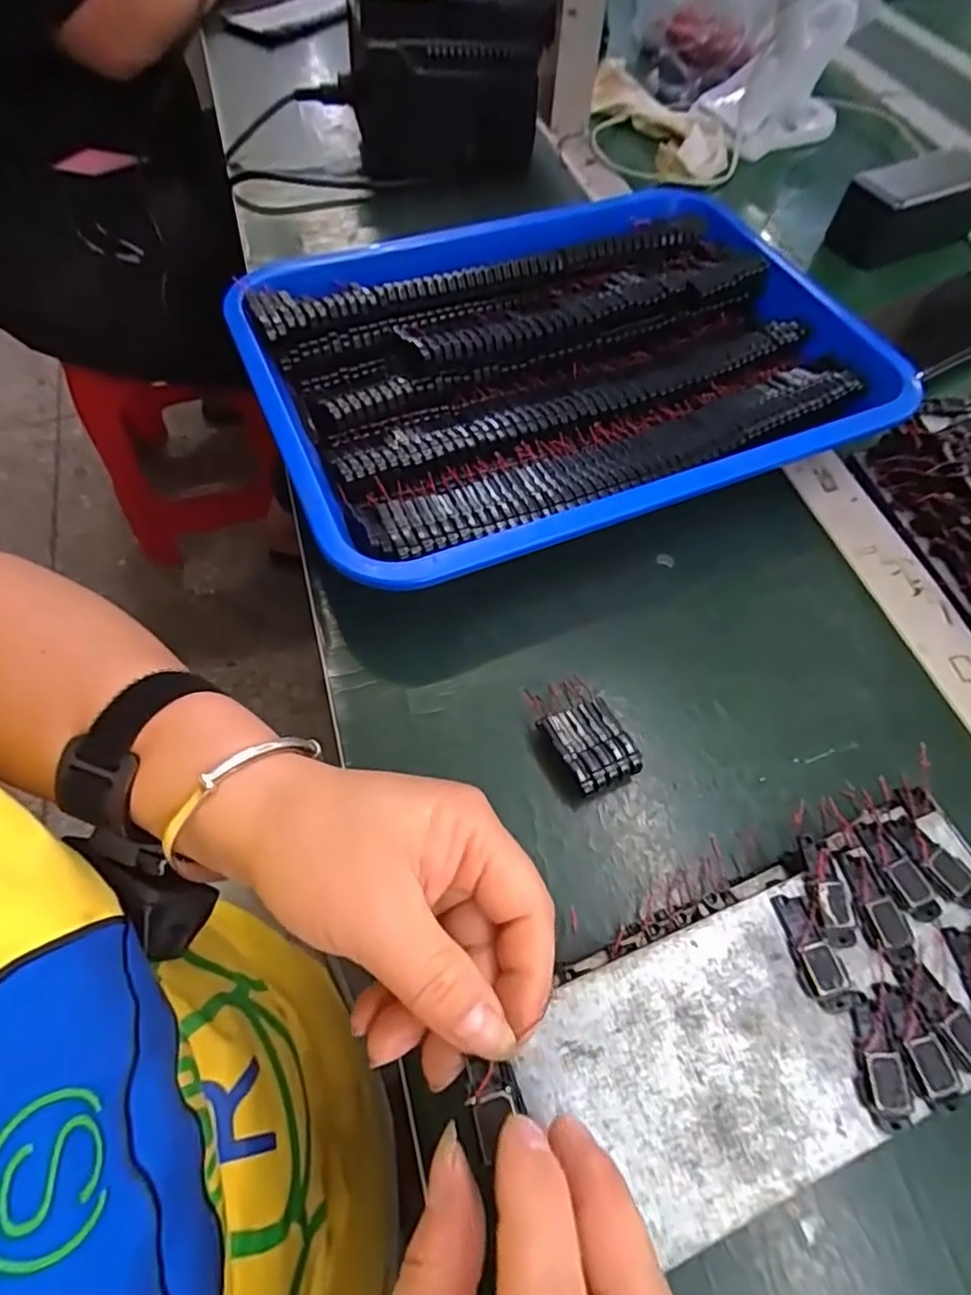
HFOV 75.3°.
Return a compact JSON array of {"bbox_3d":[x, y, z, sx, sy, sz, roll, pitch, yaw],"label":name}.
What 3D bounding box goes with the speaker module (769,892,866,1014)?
[{"bbox_3d":[0.119,0.110,0.227,0.016,0.004,0.040,-17,63,-12],"label":"speaker module"}]

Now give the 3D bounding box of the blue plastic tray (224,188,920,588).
[{"bbox_3d":[0.050,-0.173,0.389,0.363,0.050,0.265,-20,63,-13],"label":"blue plastic tray"}]

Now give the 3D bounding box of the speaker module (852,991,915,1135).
[{"bbox_3d":[0.132,0.139,0.211,0.015,0.004,0.038,-3,61,-4],"label":"speaker module"}]

